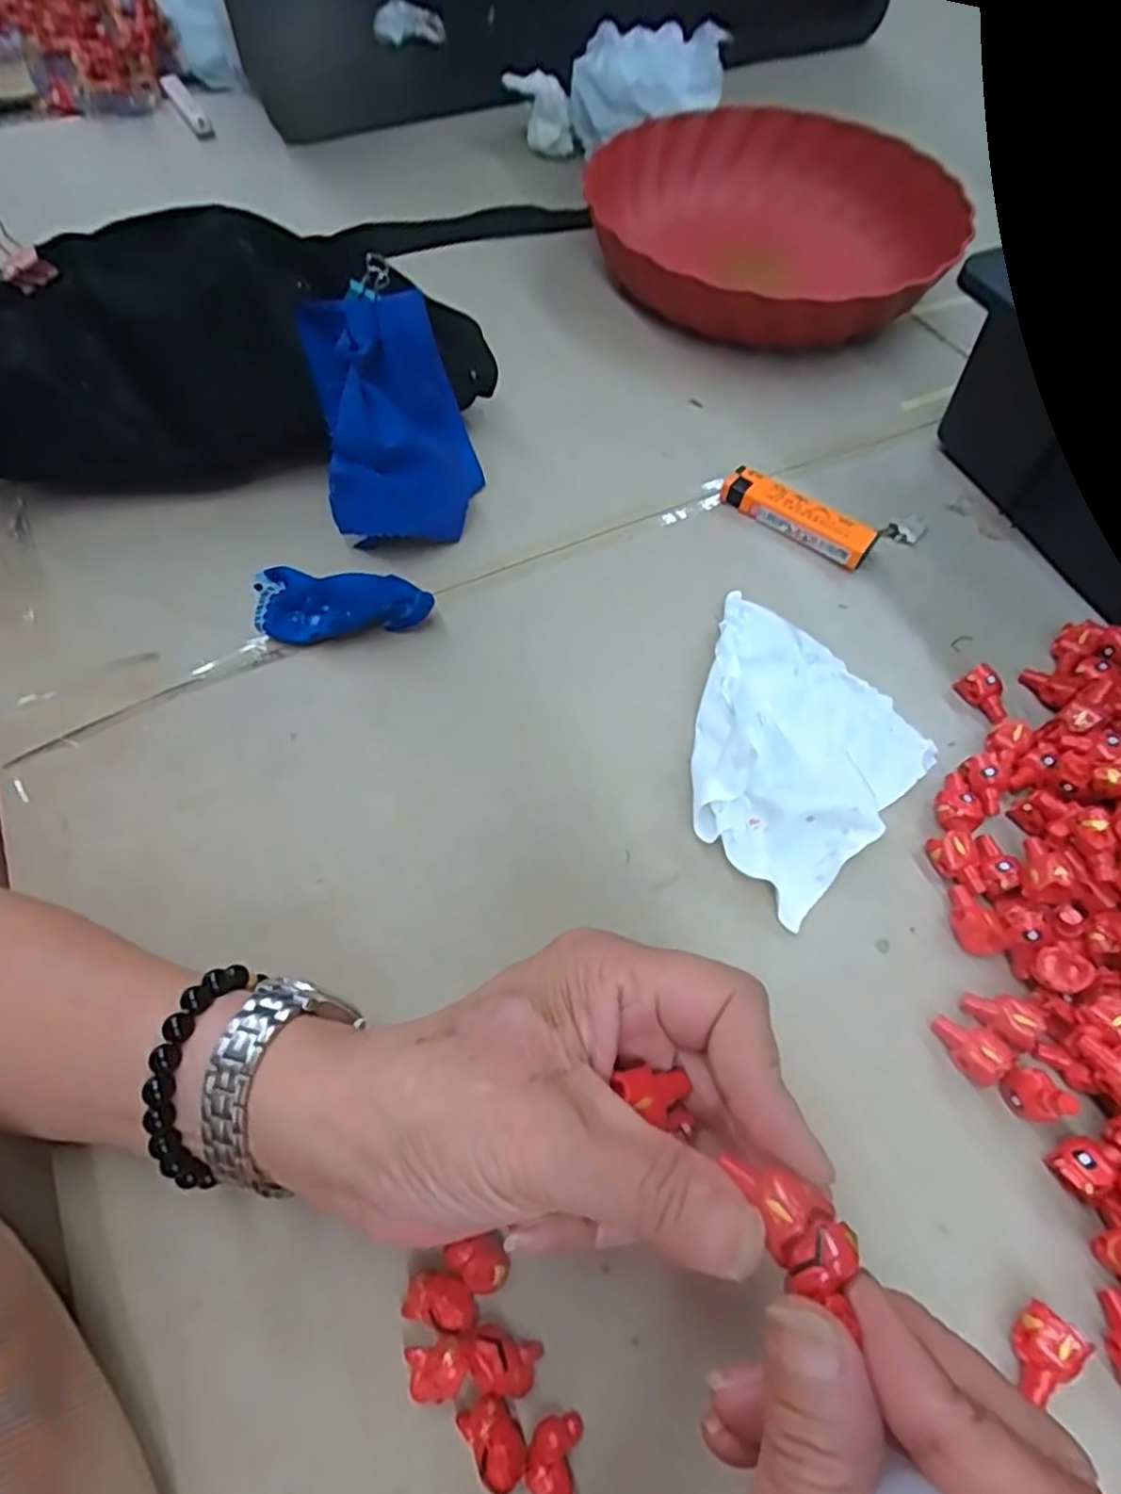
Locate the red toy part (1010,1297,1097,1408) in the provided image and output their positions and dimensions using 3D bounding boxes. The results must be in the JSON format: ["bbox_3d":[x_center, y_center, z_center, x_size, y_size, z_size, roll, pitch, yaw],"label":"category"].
[{"bbox_3d":[0.140,0.177,0.215,0.018,0.011,0.023,35,66,18],"label":"red toy part"}]

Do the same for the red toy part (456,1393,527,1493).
[{"bbox_3d":[-0.018,0.194,0.206,0.014,0.012,0.020,-34,66,-18],"label":"red toy part"}]

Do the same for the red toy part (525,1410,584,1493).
[{"bbox_3d":[-0.002,0.197,0.204,0.014,0.013,0.020,14,61,7],"label":"red toy part"}]

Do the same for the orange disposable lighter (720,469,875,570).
[{"bbox_3d":[0.121,-0.118,0.380,0.079,0.017,0.020,33,65,17],"label":"orange disposable lighter"}]

